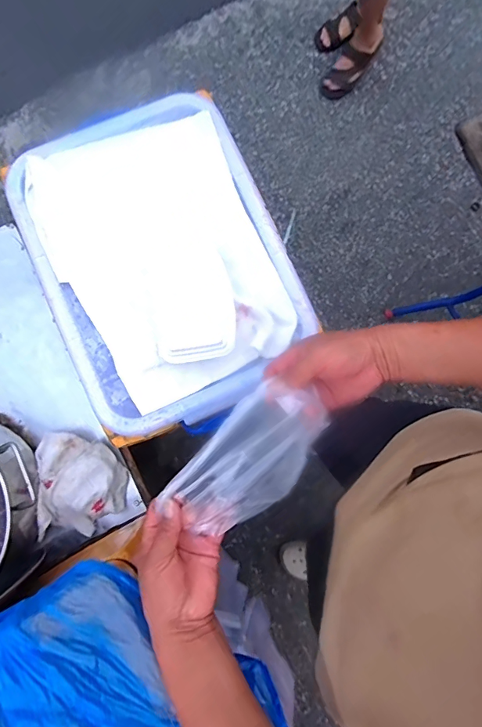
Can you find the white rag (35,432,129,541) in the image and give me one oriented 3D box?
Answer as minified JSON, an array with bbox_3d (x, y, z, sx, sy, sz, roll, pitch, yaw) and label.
[{"bbox_3d":[-0.277,0.202,0.757,0.145,0.062,0.176,-9,83,-2],"label":"white rag"}]

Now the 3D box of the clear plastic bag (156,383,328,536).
[{"bbox_3d":[0.013,0.100,0.466,0.097,0.034,0.175,41,82,7],"label":"clear plastic bag"}]

